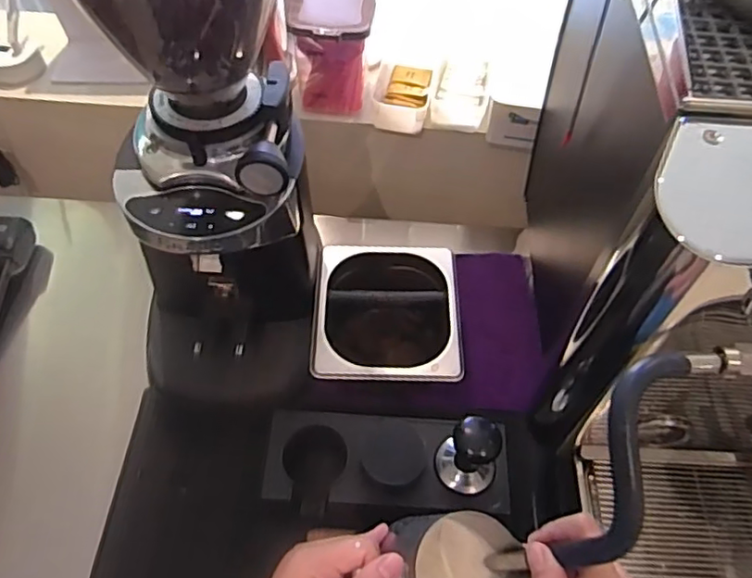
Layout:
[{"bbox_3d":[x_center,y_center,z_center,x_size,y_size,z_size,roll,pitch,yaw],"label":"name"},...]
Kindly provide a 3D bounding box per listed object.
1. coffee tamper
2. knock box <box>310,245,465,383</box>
[{"bbox_3d":[0.087,0.160,0.568,0.050,0.087,0.051,1,56,-1],"label":"coffee tamper"},{"bbox_3d":[0.012,0.044,0.705,0.160,0.094,0.175,2,56,-1],"label":"knock box"}]

